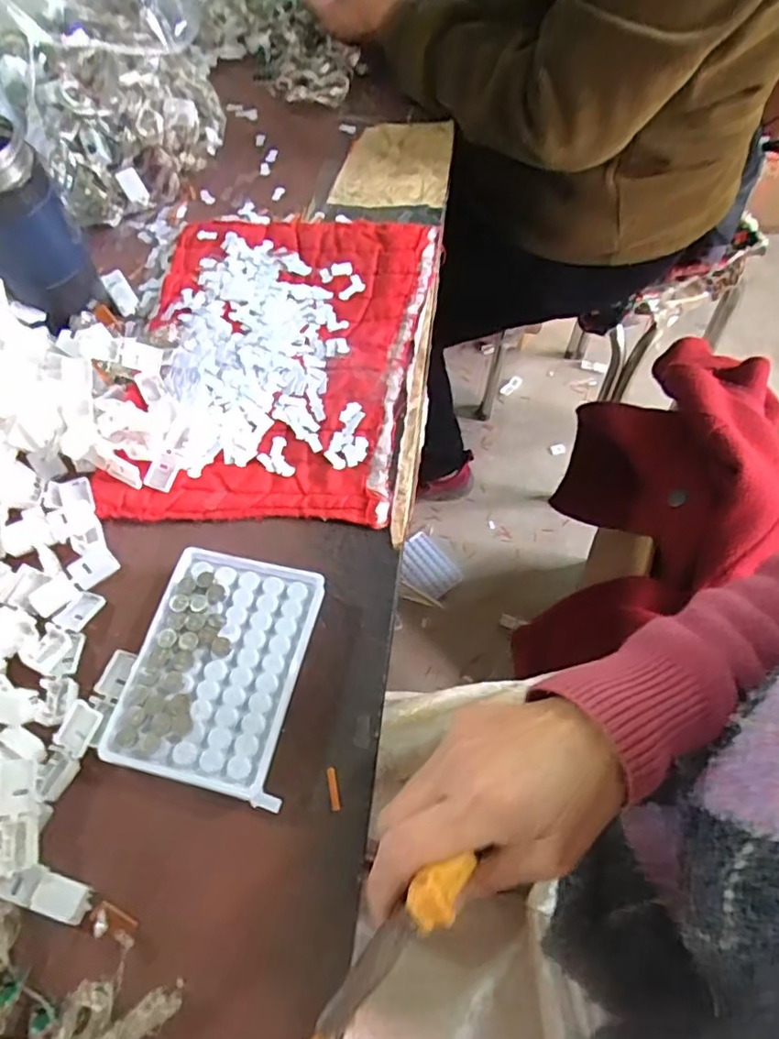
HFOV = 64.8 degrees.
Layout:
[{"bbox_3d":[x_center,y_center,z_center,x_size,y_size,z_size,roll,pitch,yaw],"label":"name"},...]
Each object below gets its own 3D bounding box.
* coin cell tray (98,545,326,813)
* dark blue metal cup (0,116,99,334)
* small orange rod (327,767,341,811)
[{"bbox_3d":[-0.101,0.088,0.367,0.095,0.024,0.130,10,63,8],"label":"coin cell tray"},{"bbox_3d":[-0.274,-0.215,0.455,0.073,0.124,0.062,-35,66,-15],"label":"dark blue metal cup"},{"bbox_3d":[-0.032,0.151,0.343,0.005,0.004,0.022,-10,62,-3],"label":"small orange rod"}]

